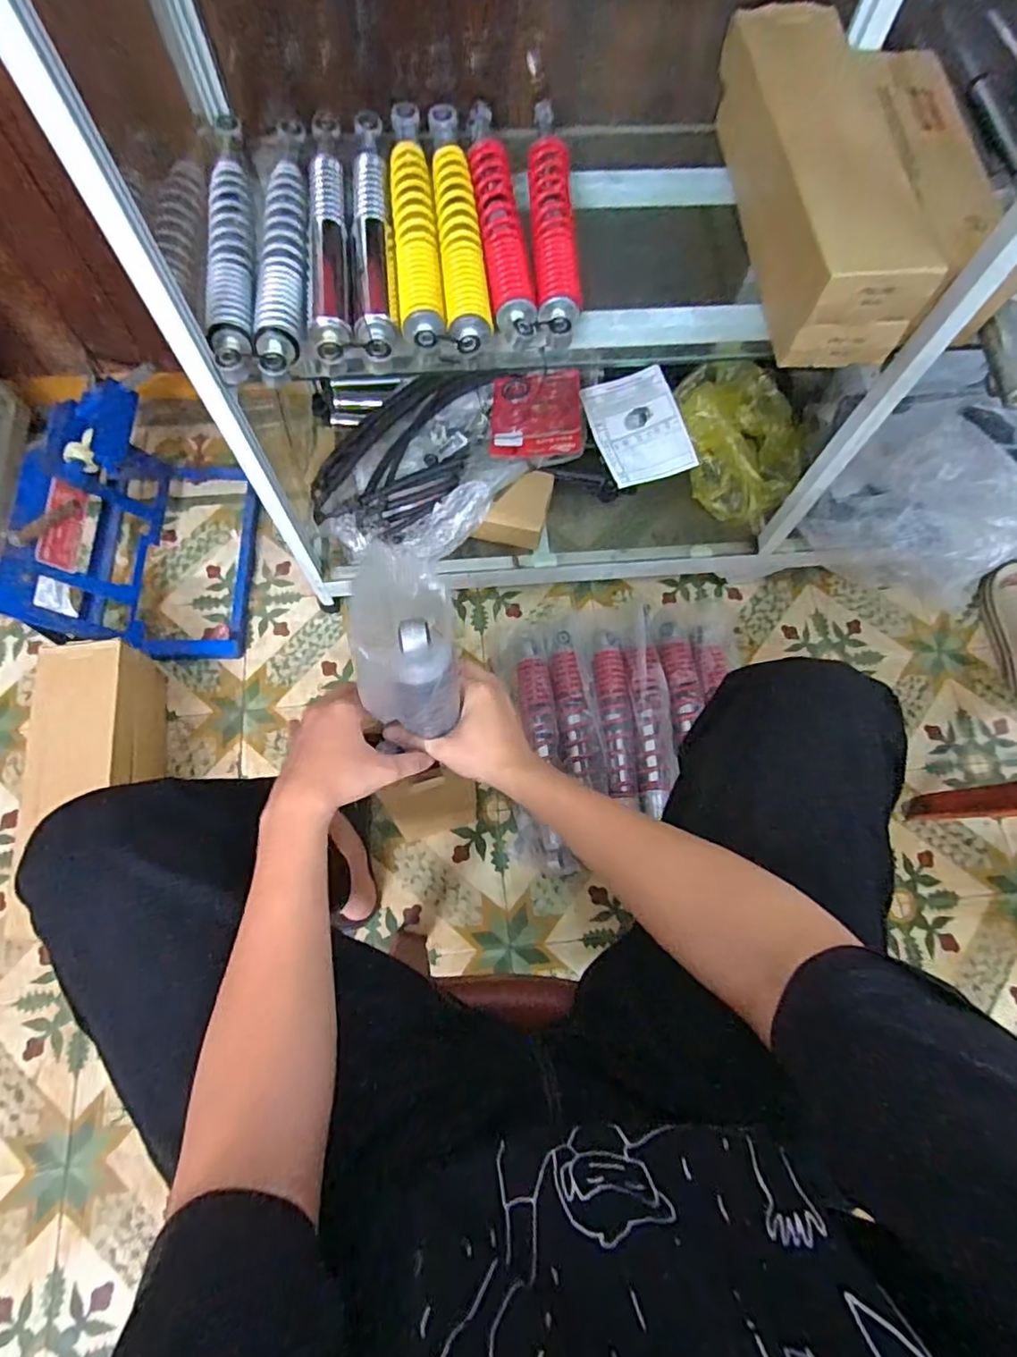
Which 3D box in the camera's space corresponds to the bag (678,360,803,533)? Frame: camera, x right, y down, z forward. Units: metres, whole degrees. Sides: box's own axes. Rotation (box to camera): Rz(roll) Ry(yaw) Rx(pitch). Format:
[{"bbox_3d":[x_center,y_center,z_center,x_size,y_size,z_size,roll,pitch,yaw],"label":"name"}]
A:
[{"bbox_3d":[0.378,-0.376,0.984,0.161,0.116,0.237,-8,71,-5],"label":"bag"}]

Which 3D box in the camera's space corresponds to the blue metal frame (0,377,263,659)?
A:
[{"bbox_3d":[-0.599,-0.230,0.955,0.333,0.208,0.342,5,72,-1],"label":"blue metal frame"}]

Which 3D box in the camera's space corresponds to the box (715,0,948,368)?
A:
[{"bbox_3d":[0.329,-0.522,0.643,0.140,0.101,0.380,-5,72,-4],"label":"box"}]

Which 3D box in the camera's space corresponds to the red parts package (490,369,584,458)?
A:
[{"bbox_3d":[0.044,-0.423,0.963,0.141,0.022,0.184,-3,65,8],"label":"red parts package"}]

